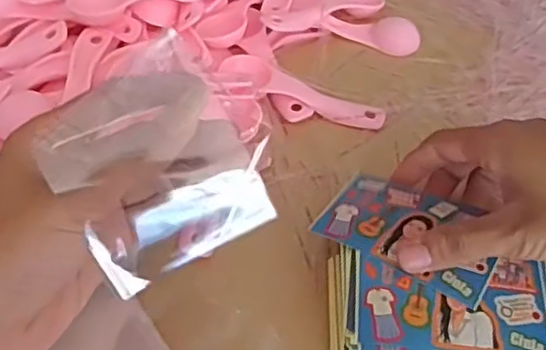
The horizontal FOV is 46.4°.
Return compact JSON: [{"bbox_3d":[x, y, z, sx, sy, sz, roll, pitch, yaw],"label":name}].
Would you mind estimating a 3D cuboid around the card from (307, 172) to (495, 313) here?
[{"bbox_3d":[0.072,0.028,0.333,0.089,0.007,0.055,24,49,24],"label":"card"}]

